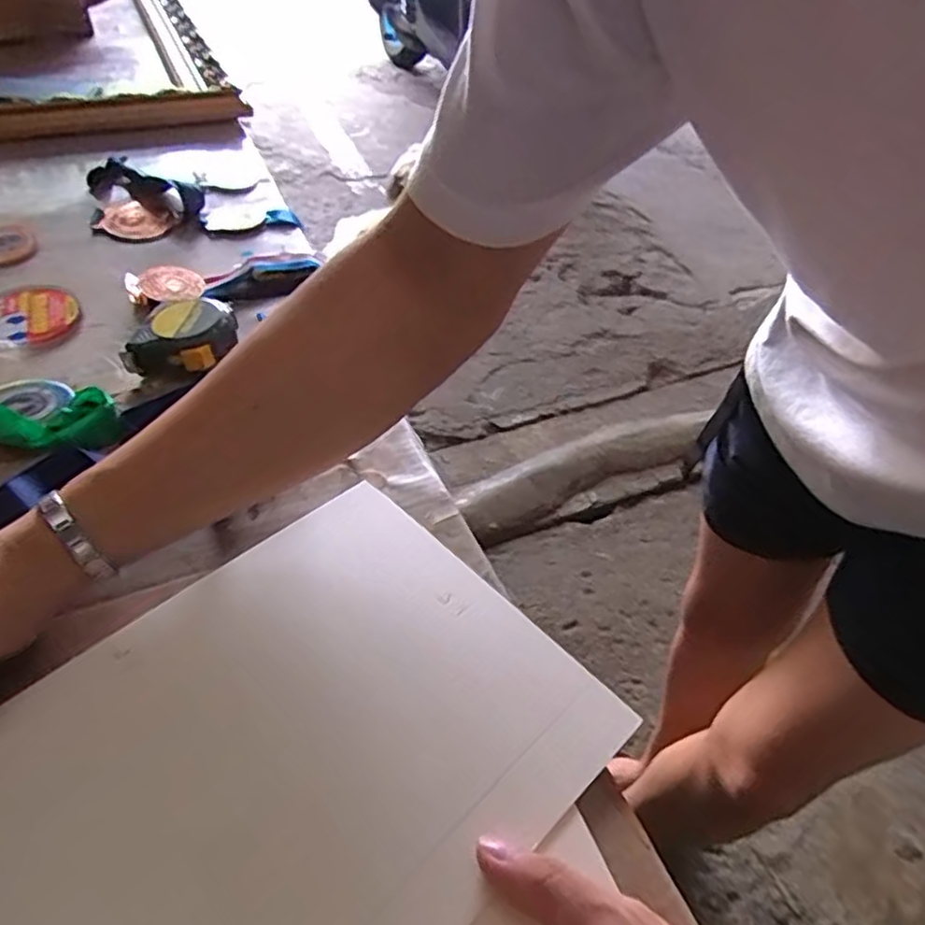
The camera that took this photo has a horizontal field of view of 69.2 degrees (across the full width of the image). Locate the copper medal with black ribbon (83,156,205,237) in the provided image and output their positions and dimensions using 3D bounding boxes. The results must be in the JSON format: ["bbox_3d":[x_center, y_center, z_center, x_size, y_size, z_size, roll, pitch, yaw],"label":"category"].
[{"bbox_3d":[-0.319,-0.255,0.634,0.137,0.022,0.093,32,52,22],"label":"copper medal with black ribbon"}]

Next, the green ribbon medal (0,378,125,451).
[{"bbox_3d":[-0.264,-0.034,0.423,0.117,0.022,0.064,9,47,3],"label":"green ribbon medal"}]

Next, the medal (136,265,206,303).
[{"bbox_3d":[-0.237,-0.147,0.545,0.048,0.008,0.042,-14,50,-18],"label":"medal"}]

